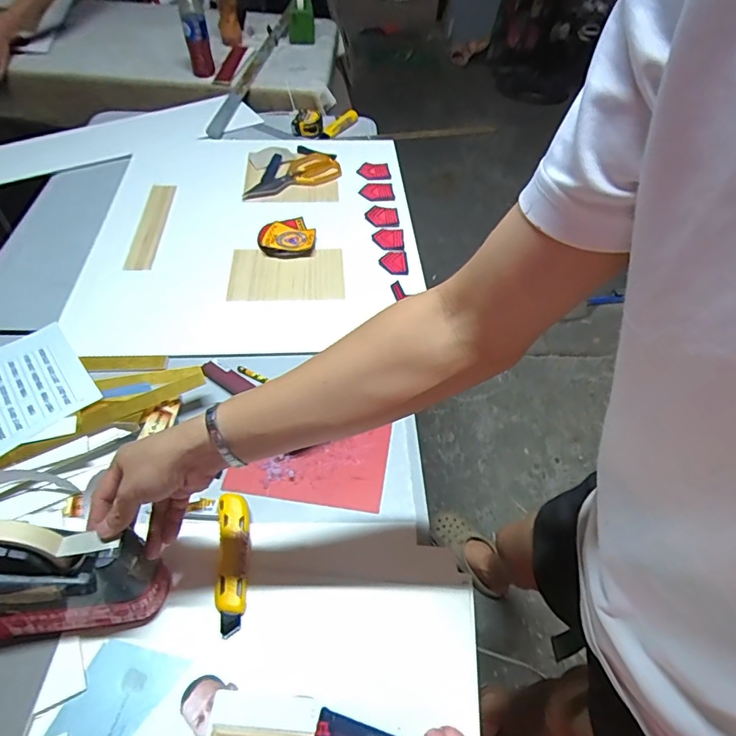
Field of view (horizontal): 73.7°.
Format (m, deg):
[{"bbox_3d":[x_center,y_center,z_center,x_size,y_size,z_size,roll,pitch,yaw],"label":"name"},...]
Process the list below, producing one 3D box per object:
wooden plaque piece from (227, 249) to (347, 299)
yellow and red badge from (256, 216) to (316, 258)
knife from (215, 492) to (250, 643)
[{"bbox_3d":[-0.141,-0.168,0.866,0.195,0.016,0.135,-2,47,-9],"label":"wooden plaque piece"},{"bbox_3d":[-0.153,-0.244,0.917,0.105,0.024,0.086,-5,50,-8],"label":"yellow and red badge"},{"bbox_3d":[-0.147,0.208,0.535,0.034,0.016,0.145,-6,50,-8],"label":"knife"}]

